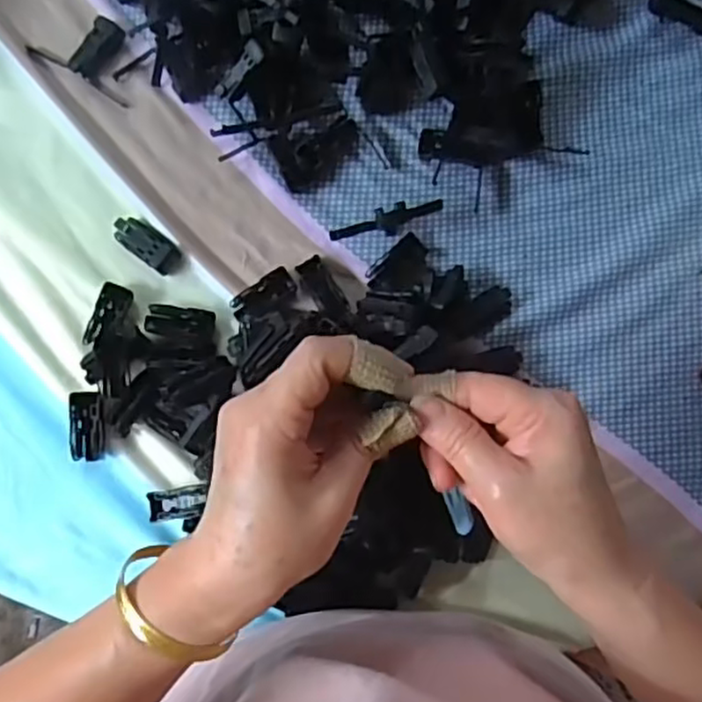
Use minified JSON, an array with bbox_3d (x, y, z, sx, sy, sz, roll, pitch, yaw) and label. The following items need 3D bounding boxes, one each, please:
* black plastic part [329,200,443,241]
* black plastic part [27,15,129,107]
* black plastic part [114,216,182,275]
[{"bbox_3d":[0.027,-0.094,0.505,0.084,0.008,0.020,-21,86,-3],"label":"black plastic part"},{"bbox_3d":[-0.188,-0.220,0.508,0.079,0.010,0.048,30,85,2],"label":"black plastic part"},{"bbox_3d":[-0.144,-0.076,0.493,0.050,0.011,0.022,38,86,2],"label":"black plastic part"}]

